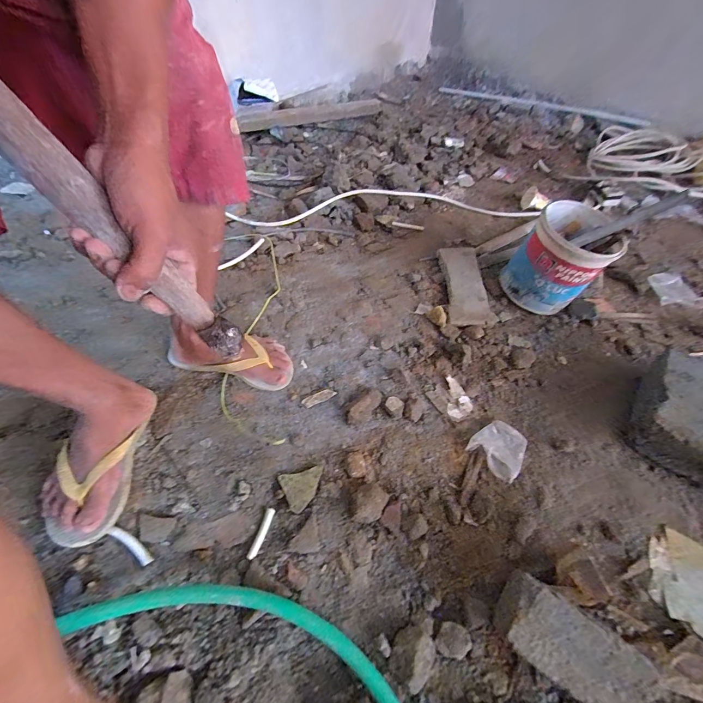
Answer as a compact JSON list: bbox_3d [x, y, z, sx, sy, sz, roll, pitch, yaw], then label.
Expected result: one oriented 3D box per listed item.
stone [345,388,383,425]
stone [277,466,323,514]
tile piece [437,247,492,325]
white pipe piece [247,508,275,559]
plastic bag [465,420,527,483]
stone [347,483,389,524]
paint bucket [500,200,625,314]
[{"bbox_3d":[0.023,0.100,0.607,0.039,0.025,0.088,30,55,21],"label":"stone"},{"bbox_3d":[-0.072,0.209,0.516,0.066,0.012,0.060,-23,55,-20],"label":"stone"},{"bbox_3d":[0.288,-0.179,0.852,0.105,0.030,0.285,5,50,2],"label":"tile piece"},{"bbox_3d":[-0.128,0.258,0.471,0.012,0.007,0.066,15,51,10],"label":"white pipe piece"},{"bbox_3d":[0.259,0.165,0.575,0.090,0.016,0.085,-35,60,-27],"label":"plastic bag"},{"bbox_3d":[0.024,0.227,0.498,0.062,0.032,0.047,-30,57,-24],"label":"stone"},{"bbox_3d":[0.488,-0.223,0.786,0.191,0.195,0.194,1,50,-2],"label":"paint bucket"}]

